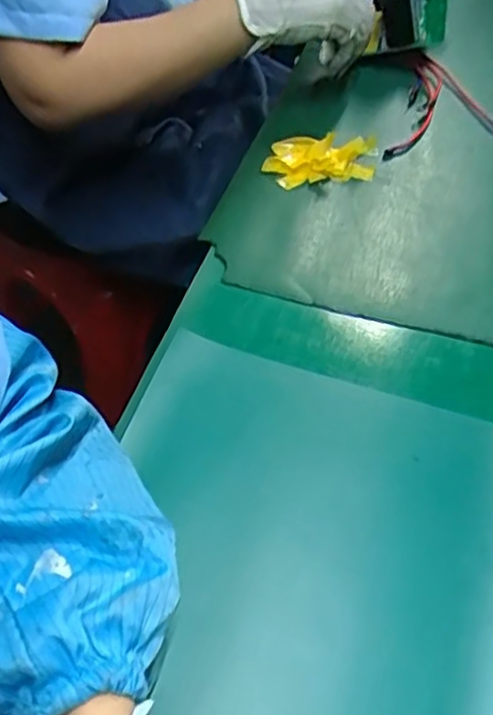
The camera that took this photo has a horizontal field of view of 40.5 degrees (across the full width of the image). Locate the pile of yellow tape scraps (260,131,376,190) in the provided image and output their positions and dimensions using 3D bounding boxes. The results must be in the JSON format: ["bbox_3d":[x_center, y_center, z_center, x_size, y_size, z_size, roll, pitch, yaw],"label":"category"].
[{"bbox_3d":[0.069,-0.176,0.576,0.099,0.029,0.049,-7,51,-11],"label":"pile of yellow tape scraps"}]

